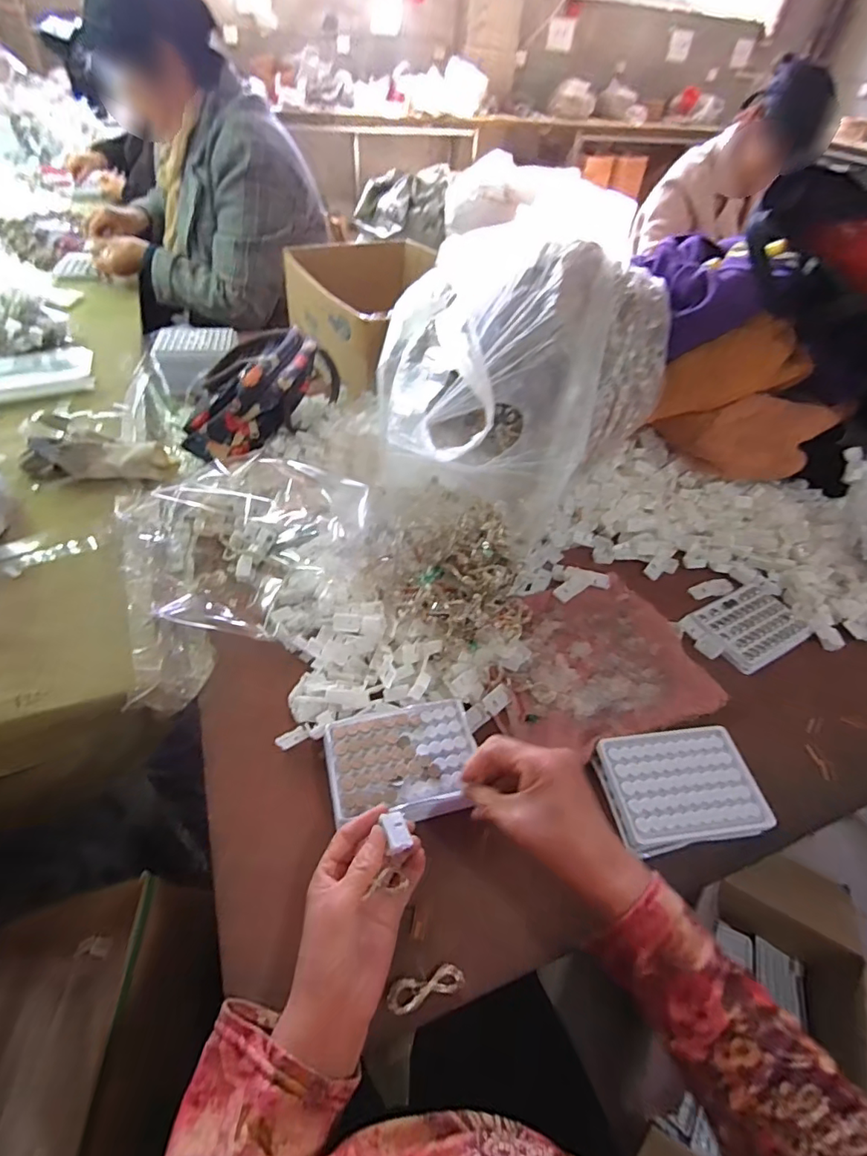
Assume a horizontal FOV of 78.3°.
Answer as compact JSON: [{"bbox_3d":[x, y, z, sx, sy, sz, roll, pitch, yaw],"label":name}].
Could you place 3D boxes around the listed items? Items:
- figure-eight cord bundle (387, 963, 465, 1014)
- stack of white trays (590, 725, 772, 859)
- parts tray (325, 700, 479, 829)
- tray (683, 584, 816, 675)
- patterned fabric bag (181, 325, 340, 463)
[{"bbox_3d":[-0.005,0.293,0.381,0.055,0.009,0.019,-10,48,-14],"label":"figure-eight cord bundle"},{"bbox_3d":[0.226,0.189,0.489,0.133,0.025,0.101,-5,47,-10],"label":"stack of white trays"},{"bbox_3d":[-0.025,0.159,0.466,0.128,0.018,0.100,-10,52,-10],"label":"parts tray"},{"bbox_3d":[0.378,0.056,0.639,0.141,0.010,0.094,-21,52,-23],"label":"tray"},{"bbox_3d":[-0.245,-0.266,0.766,0.132,0.126,0.246,15,47,9],"label":"patterned fabric bag"}]

